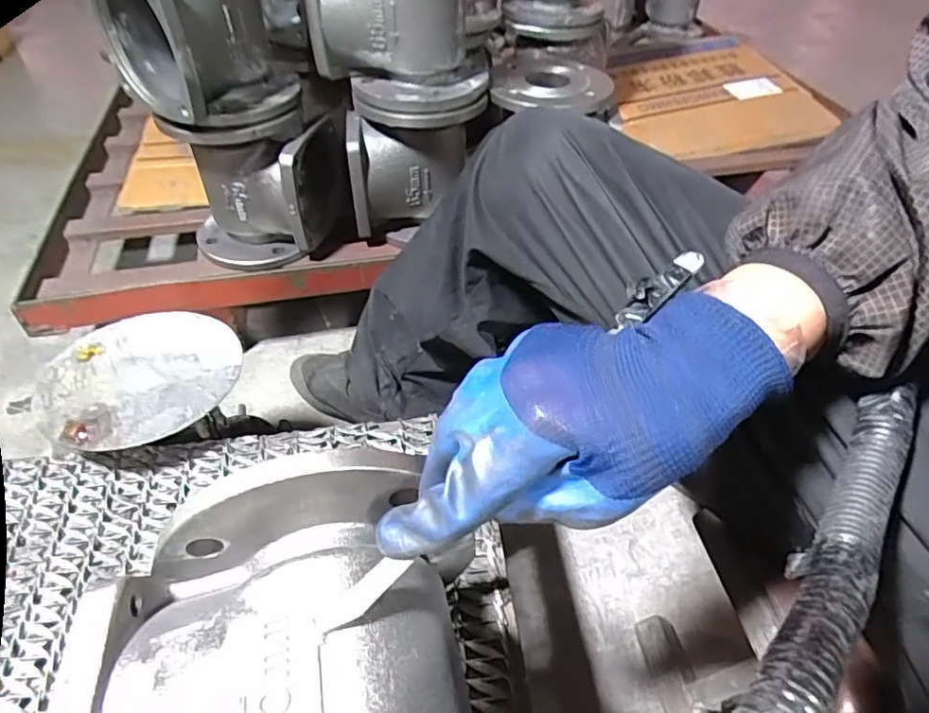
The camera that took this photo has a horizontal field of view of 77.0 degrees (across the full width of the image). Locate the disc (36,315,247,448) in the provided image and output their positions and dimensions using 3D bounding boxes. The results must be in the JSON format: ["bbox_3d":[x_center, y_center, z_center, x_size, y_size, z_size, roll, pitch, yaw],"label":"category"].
[{"bbox_3d":[-0.285,0.014,0.515,0.156,0.008,0.160,0,44,0],"label":"disc"}]

